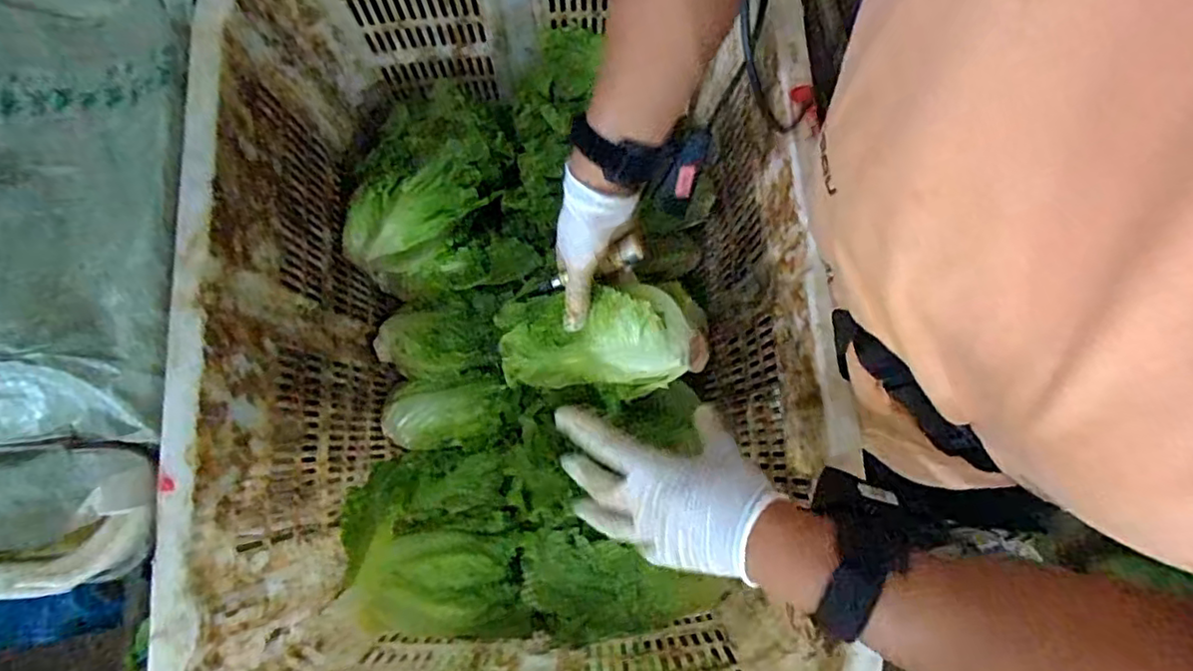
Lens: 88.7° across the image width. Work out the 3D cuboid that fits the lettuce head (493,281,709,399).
[{"bbox_3d":[0.003,0.004,0.534,0.190,0.070,0.083,-5,77,28],"label":"lettuce head"}]

